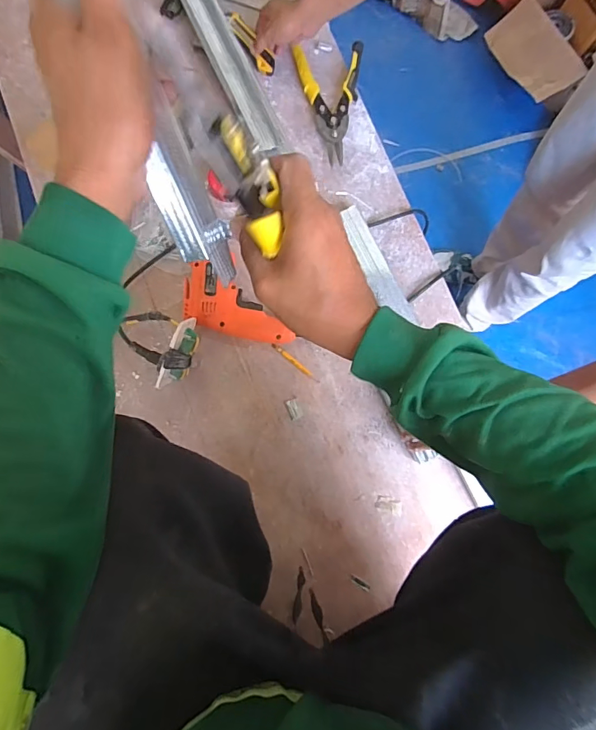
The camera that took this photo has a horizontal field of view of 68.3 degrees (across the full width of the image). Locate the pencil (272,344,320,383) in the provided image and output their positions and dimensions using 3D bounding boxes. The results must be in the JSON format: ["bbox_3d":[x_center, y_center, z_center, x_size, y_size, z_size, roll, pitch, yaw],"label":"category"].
[{"bbox_3d":[-0.003,-0.003,0.731,0.098,0.007,0.010,39,83,7],"label":"pencil"}]

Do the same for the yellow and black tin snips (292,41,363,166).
[{"bbox_3d":[0.069,-0.465,0.782,0.115,0.026,0.223,-8,80,-1],"label":"yellow and black tin snips"}]

